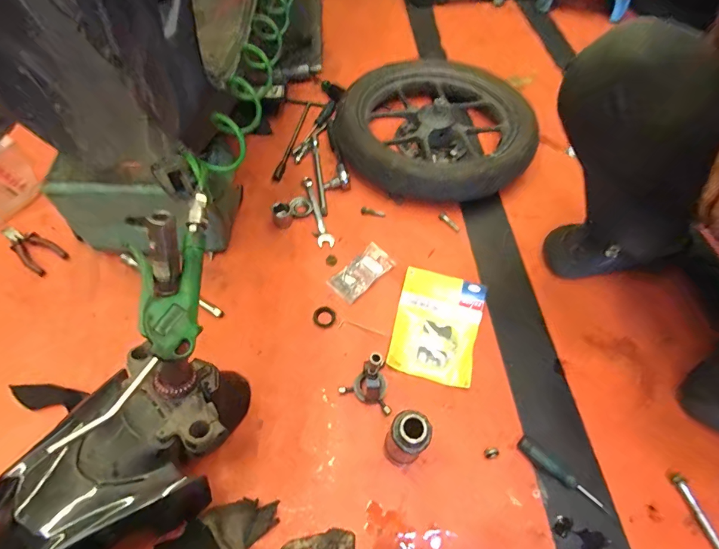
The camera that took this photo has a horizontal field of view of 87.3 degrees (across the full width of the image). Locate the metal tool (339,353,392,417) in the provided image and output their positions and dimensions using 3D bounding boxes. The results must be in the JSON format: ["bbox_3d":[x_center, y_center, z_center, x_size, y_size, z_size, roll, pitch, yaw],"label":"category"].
[{"bbox_3d":[0.017,0.158,0.590,0.083,0.097,0.069,21,60,12],"label":"metal tool"}]

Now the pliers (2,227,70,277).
[{"bbox_3d":[-0.663,-0.060,0.757,0.147,0.022,0.062,31,62,17],"label":"pliers"}]

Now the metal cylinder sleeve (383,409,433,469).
[{"bbox_3d":[0.061,0.227,0.511,0.049,0.162,0.048,0,58,-1],"label":"metal cylinder sleeve"}]

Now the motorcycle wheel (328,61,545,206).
[{"bbox_3d":[0.184,-0.350,0.905,0.400,0.096,0.421,0,58,-1],"label":"motorcycle wheel"}]

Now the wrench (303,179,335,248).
[{"bbox_3d":[-0.092,-0.137,0.823,0.032,0.010,0.198,-14,59,-9],"label":"wrench"}]

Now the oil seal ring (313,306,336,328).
[{"bbox_3d":[-0.064,0.076,0.685,0.039,0.004,0.041,0,58,-1],"label":"oil seal ring"}]

